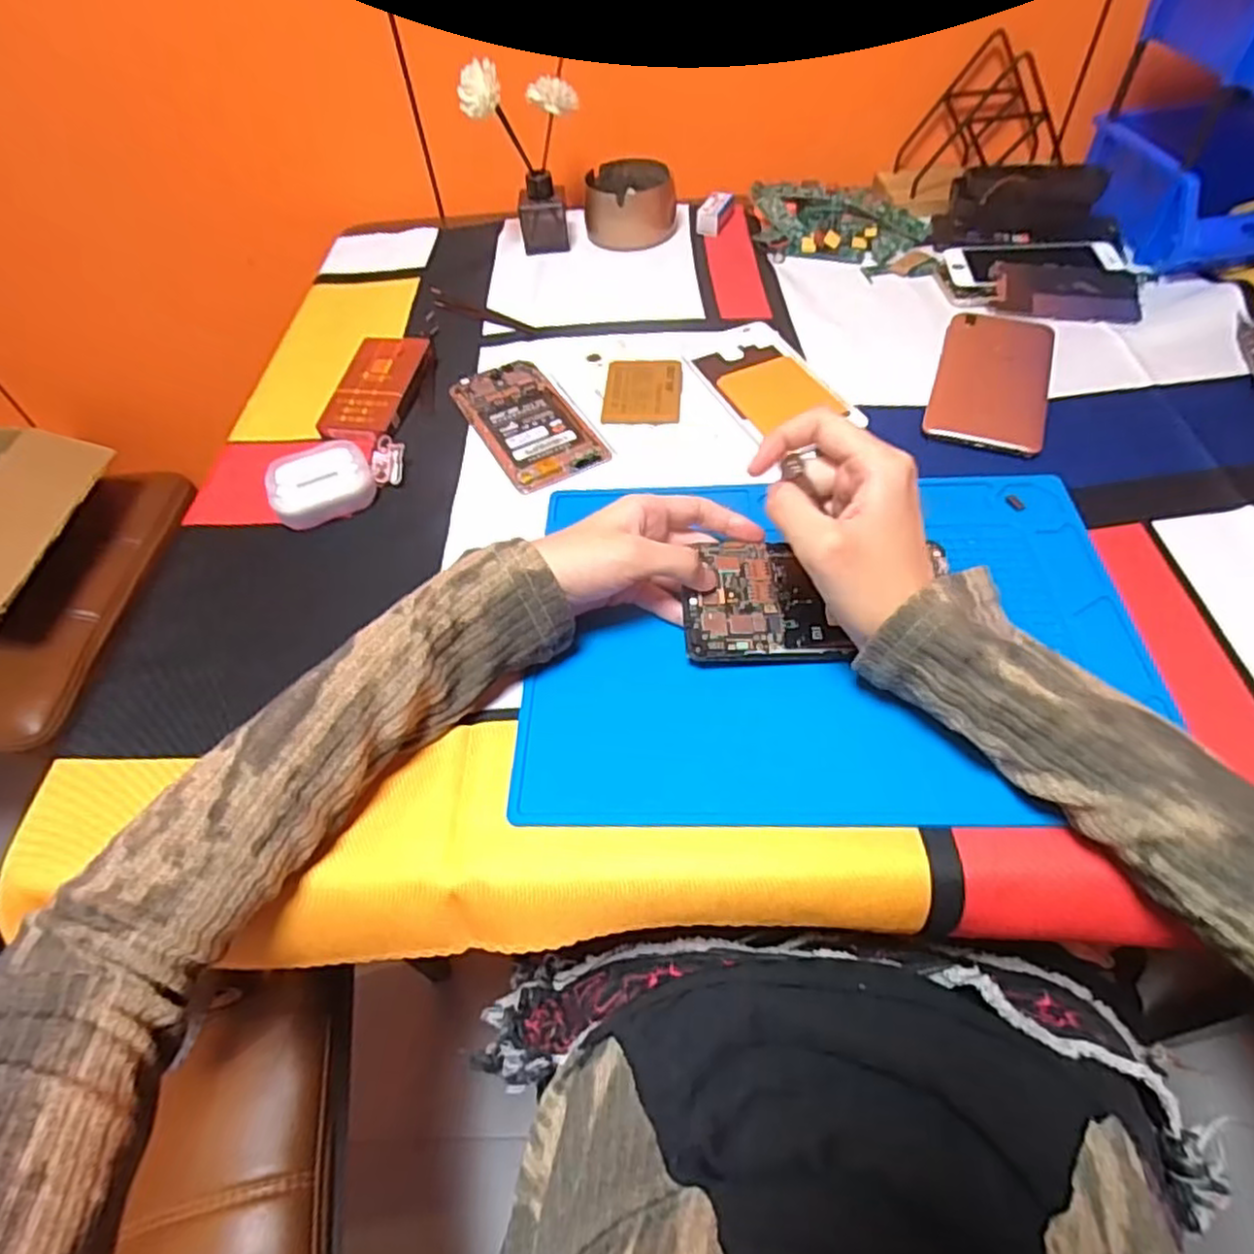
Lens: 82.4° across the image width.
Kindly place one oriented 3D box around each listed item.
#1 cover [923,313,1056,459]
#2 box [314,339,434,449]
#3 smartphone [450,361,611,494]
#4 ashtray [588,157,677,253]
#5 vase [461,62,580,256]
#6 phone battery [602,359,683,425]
[{"bbox_3d":[0.260,-0.178,0.508,0.076,0.006,0.155,15,55,16],"label":"cover"},{"bbox_3d":[-0.188,-0.179,0.543,0.054,0.027,0.108,6,53,10],"label":"box"},{"bbox_3d":[-0.074,-0.149,0.518,0.066,0.008,0.141,-26,55,-14],"label":"smartphone"},{"bbox_3d":[0.003,-0.406,0.686,0.085,0.045,0.087,-3,52,3],"label":"ashtray"},{"bbox_3d":[-0.089,-0.410,0.630,0.057,0.147,0.085,14,55,15],"label":"vase"},{"bbox_3d":[0.012,-0.174,0.525,0.056,0.009,0.075,2,53,7],"label":"phone battery"}]

